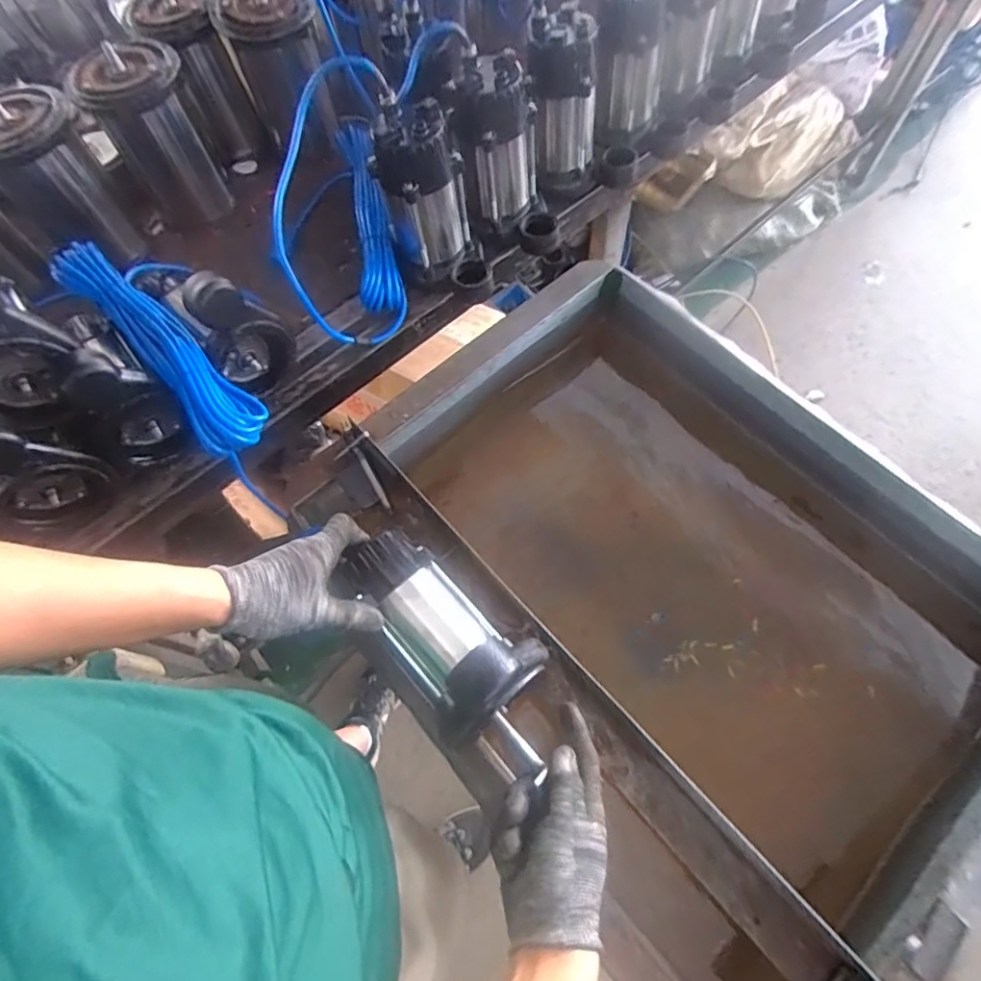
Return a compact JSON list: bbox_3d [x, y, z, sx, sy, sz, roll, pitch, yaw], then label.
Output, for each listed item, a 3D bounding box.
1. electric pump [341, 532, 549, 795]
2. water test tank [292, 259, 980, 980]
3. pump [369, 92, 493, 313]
[{"bbox_3d":[-0.039,0.127,0.504,0.095,0.104,0.240,-41,59,-14],"label":"electric pump"},{"bbox_3d":[0.206,0.122,0.717,0.604,0.236,0.757,-42,70,-15],"label":"water test tank"},{"bbox_3d":[-0.073,-0.351,0.718,0.101,0.203,0.145,-22,67,-7],"label":"pump"}]

